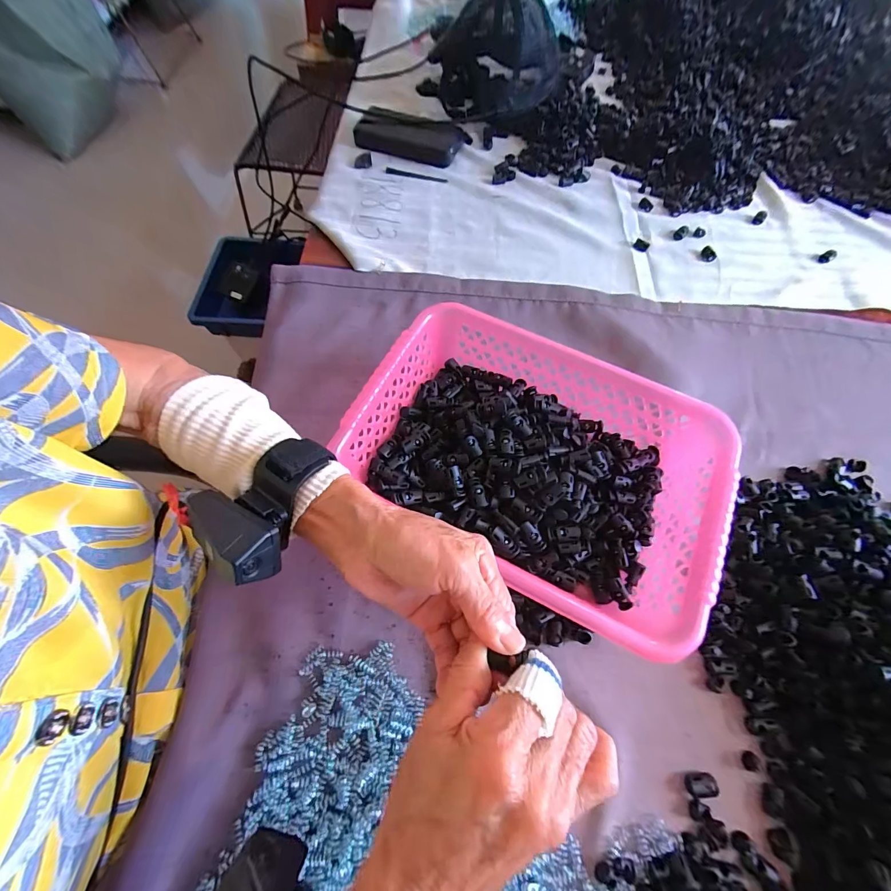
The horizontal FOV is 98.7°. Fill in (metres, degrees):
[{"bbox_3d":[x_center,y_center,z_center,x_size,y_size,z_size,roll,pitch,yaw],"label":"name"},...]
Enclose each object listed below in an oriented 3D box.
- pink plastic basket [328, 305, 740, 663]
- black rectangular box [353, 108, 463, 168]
[{"bbox_3d":[0.074,0.019,0.349,0.311,0.075,0.222,25,68,10],"label":"pink plastic basket"},{"bbox_3d":[-0.058,-0.481,0.596,0.158,0.032,0.072,14,66,5],"label":"black rectangular box"}]

